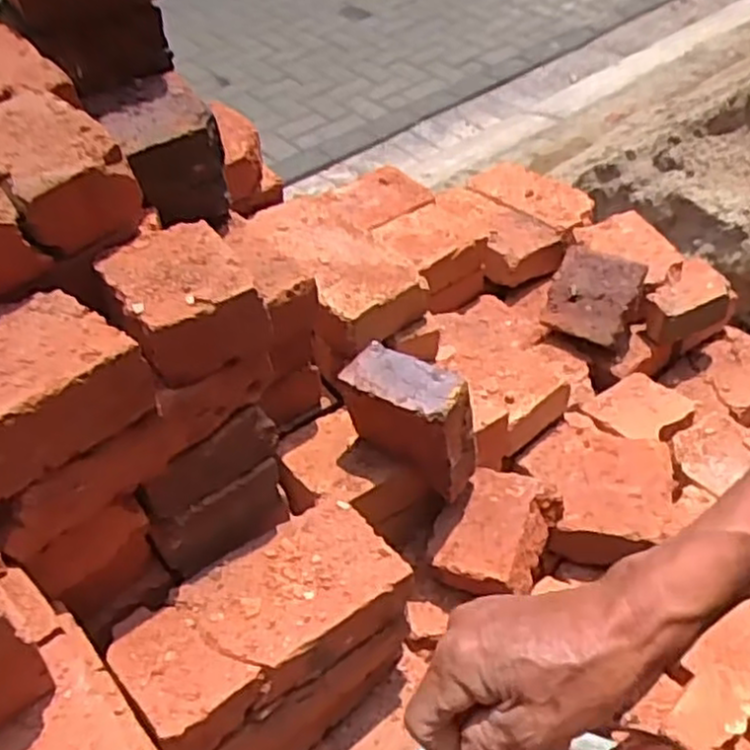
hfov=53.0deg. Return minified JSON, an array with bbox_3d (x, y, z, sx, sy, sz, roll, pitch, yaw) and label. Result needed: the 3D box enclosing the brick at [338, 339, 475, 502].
[{"bbox_3d":[0.028,0.036,0.604,0.108,0.097,0.048,25,53,26],"label":"brick"}]

